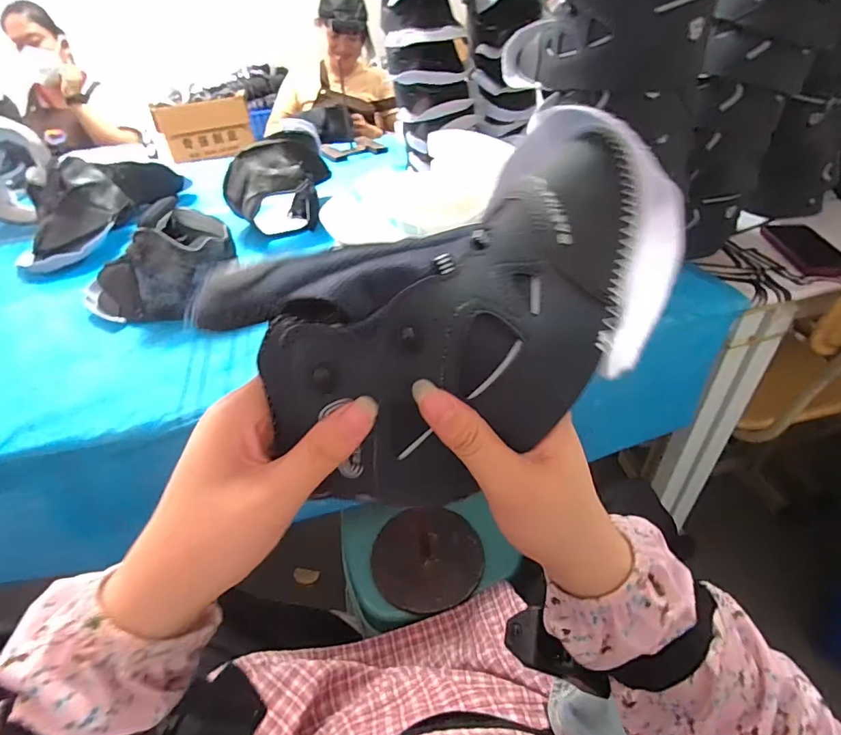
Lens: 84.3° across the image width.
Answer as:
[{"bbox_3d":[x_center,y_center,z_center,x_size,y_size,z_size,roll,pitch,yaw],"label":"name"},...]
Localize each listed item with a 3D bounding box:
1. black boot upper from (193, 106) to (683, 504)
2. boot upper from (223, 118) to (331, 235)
[{"bbox_3d":[0.020,-0.036,0.239,0.225,0.100,0.154,-35,82,-14],"label":"black boot upper"},{"bbox_3d":[-0.294,-0.389,0.967,0.197,0.157,0.213,-10,40,-10],"label":"boot upper"}]

